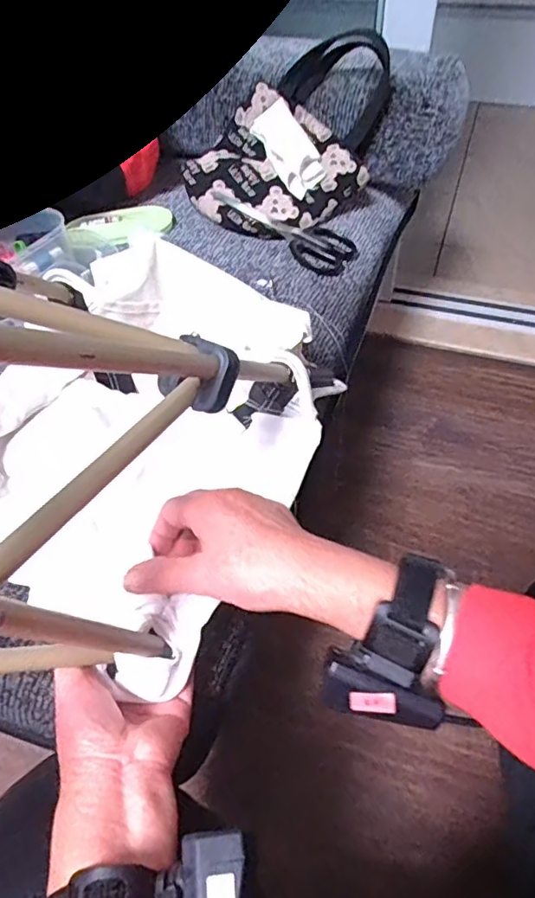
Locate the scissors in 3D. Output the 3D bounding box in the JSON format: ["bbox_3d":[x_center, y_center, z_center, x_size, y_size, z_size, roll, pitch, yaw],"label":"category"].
[{"bbox_3d":[0.018,-0.289,0.706,0.205,0.018,0.082,34,61,14],"label":"scissors"}]

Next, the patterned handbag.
[{"bbox_3d":[0.026,-0.407,0.709,0.201,0.151,0.246,34,60,27],"label":"patterned handbag"}]

